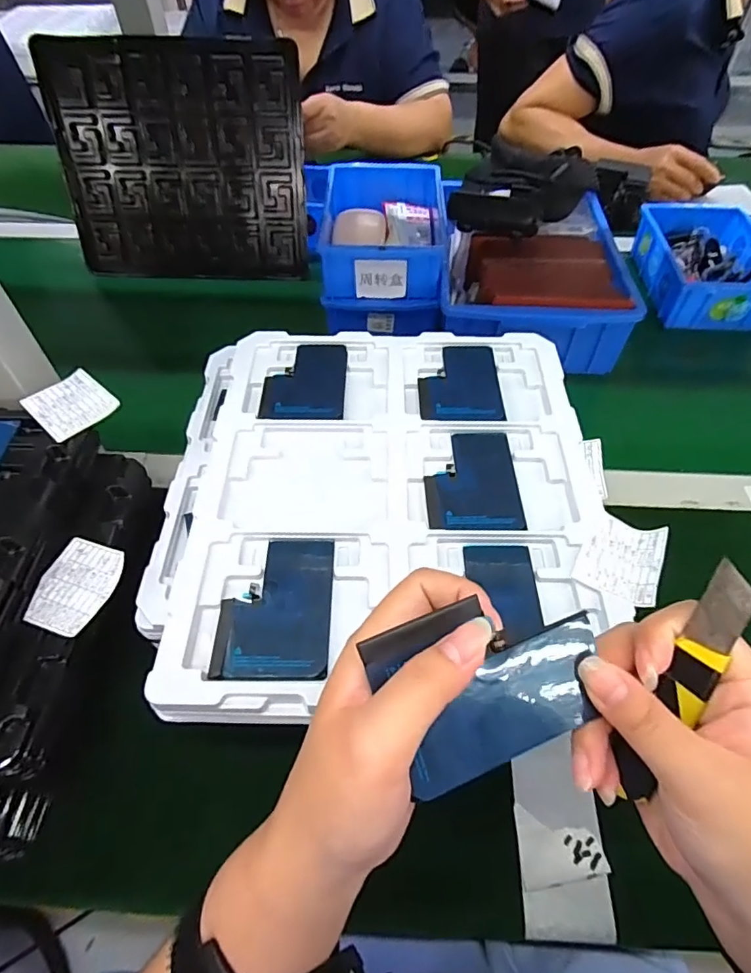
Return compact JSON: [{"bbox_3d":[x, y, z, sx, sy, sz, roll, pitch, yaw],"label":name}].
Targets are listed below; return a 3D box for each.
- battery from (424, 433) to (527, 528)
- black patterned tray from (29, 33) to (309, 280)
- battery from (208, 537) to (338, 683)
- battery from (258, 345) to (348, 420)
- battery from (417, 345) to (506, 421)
[{"bbox_3d":[0.071,-0.005,0.381,0.068,0.005,0.088,-1,53,-1],"label":"battery"},{"bbox_3d":[-0.240,-0.392,0.643,0.298,0.251,0.017,1,35,0],"label":"black patterned tray"},{"bbox_3d":[-0.061,0.073,0.324,0.067,0.006,0.091,-1,53,0],"label":"battery"},{"bbox_3d":[-0.060,-0.091,0.441,0.068,0.004,0.089,-1,53,-1],"label":"battery"},{"bbox_3d":[0.071,-0.089,0.440,0.069,0.005,0.092,-1,53,-1],"label":"battery"}]

